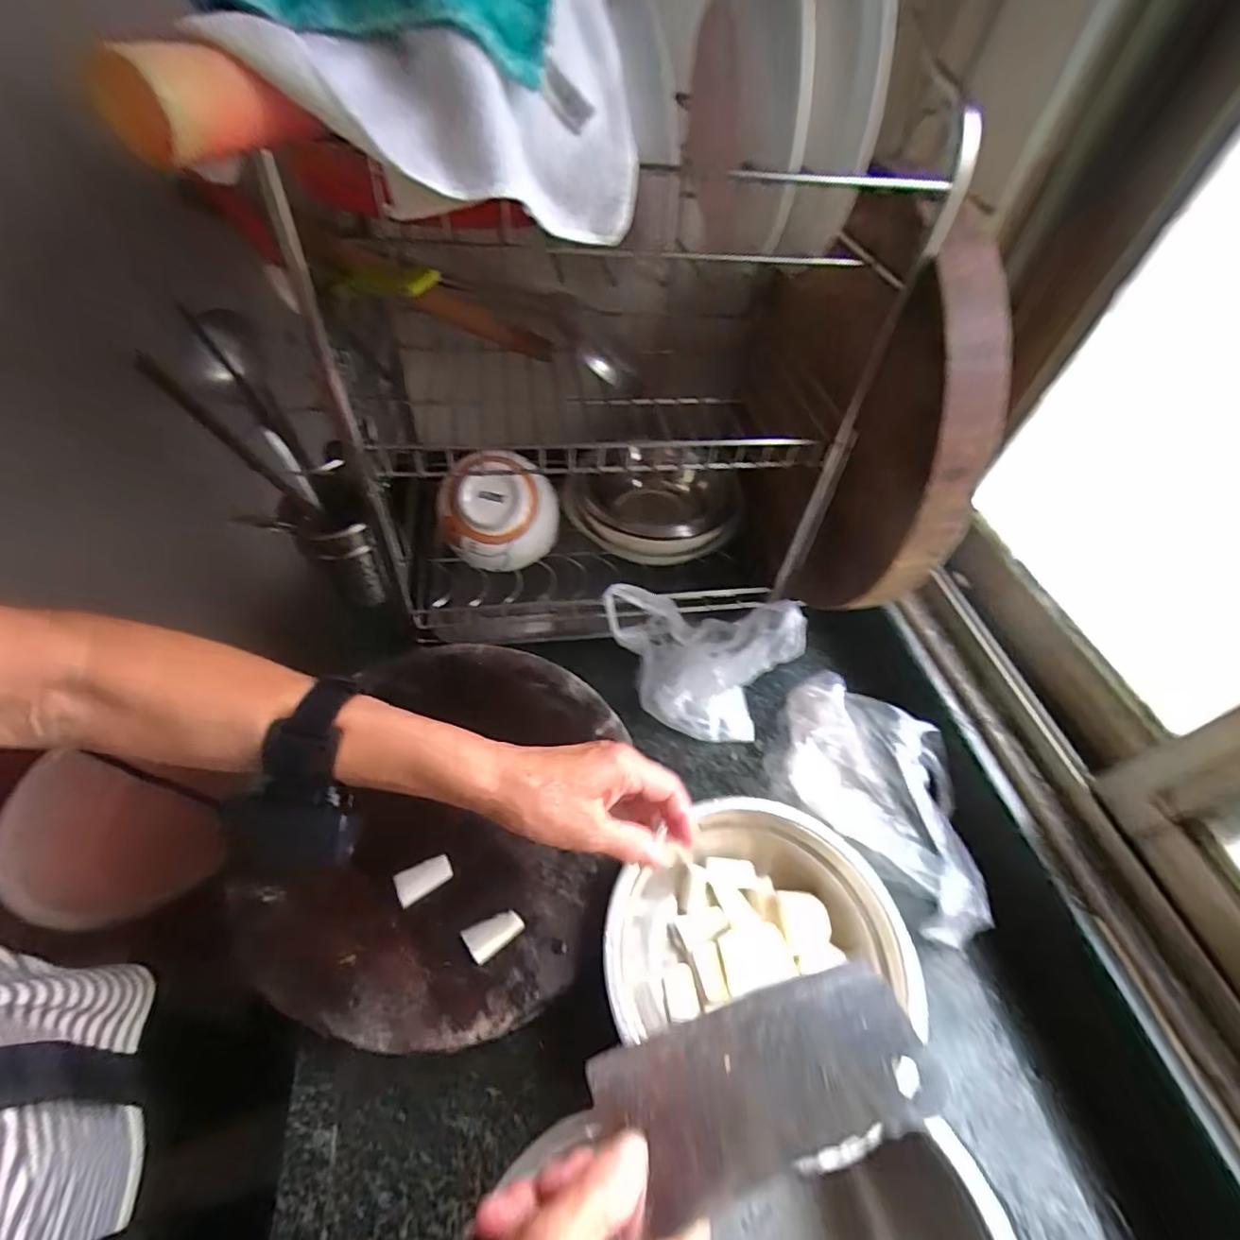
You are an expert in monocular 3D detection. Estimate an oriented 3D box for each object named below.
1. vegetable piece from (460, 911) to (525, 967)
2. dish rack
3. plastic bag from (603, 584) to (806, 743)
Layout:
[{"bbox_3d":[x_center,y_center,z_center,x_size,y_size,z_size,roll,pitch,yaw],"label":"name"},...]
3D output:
[{"bbox_3d":[-0.089,0.218,0.391,0.038,0.010,0.025,-29,59,-26],"label":"vegetable piece"},{"bbox_3d":[-0.021,-0.203,0.520,0.403,0.393,0.264,-4,51,-9],"label":"dish rack"},{"bbox_3d":[0.071,0.033,0.540,0.172,0.120,0.114,6,50,0],"label":"plastic bag"}]

